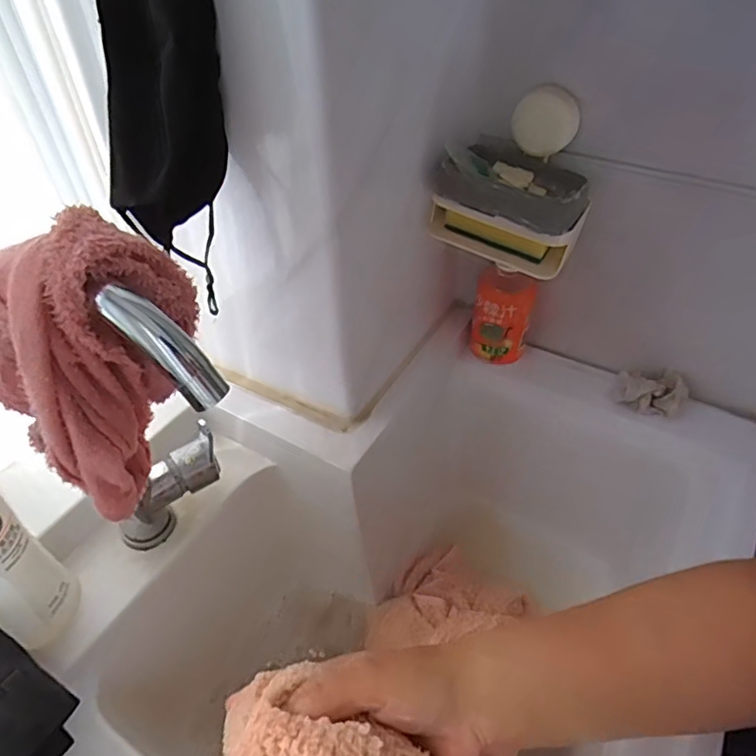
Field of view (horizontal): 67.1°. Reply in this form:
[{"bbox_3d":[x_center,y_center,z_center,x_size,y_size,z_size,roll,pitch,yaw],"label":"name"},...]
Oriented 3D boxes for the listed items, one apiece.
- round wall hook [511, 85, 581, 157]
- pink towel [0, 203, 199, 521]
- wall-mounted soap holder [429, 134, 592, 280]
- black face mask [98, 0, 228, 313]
[{"bbox_3d":[0.145,-0.223,0.495,0.053,0.059,0.024,14,47,17],"label":"round wall hook"},{"bbox_3d":[-0.177,-0.014,0.339,0.100,0.161,0.118,14,47,17],"label":"pink towel"},{"bbox_3d":[0.123,-0.158,0.527,0.138,0.084,0.084,27,52,27],"label":"wall-mounted soap holder"},{"bbox_3d":[-0.151,-0.220,0.367,0.059,0.315,0.078,21,49,22],"label":"black face mask"}]

